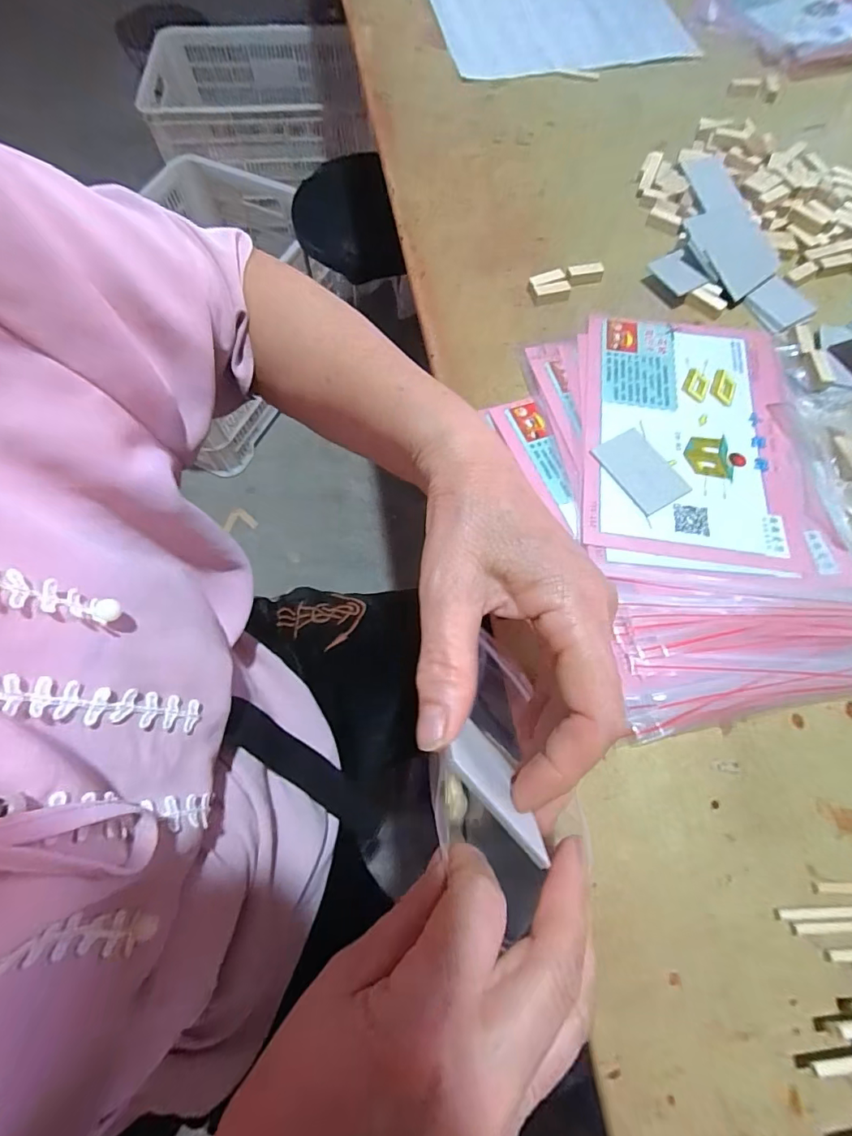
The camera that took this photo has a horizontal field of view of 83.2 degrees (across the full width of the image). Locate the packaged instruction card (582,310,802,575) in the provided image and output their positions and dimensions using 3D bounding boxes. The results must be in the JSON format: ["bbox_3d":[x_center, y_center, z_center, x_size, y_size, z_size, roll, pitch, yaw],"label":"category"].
[{"bbox_3d":[0.188,-0.104,0.348,0.143,0.007,0.215,8,68,5],"label":"packaged instruction card"}]

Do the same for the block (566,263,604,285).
[{"bbox_3d":[0.135,-0.250,0.409,0.031,0.012,0.014,-9,67,-2],"label":"block"}]

